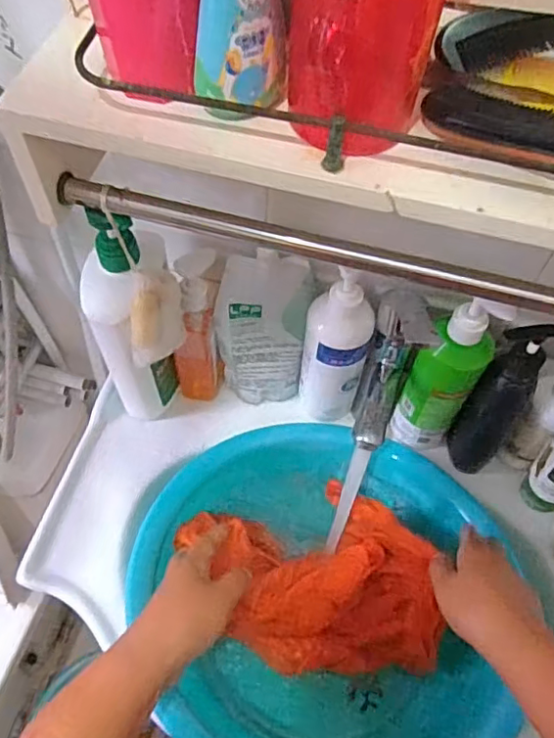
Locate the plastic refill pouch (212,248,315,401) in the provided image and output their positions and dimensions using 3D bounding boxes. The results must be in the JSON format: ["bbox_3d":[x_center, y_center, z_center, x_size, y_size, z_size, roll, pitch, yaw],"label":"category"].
[{"bbox_3d":[-0.016,-0.036,0.609,0.092,0.192,0.058,10,59,4],"label":"plastic refill pouch"}]

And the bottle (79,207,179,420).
[{"bbox_3d":[-0.143,-0.035,0.564,0.072,0.270,0.071,14,59,6],"label":"bottle"}]

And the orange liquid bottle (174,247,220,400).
[{"bbox_3d":[-0.084,-0.039,0.613,0.049,0.182,0.058,2,58,-2],"label":"orange liquid bottle"}]

